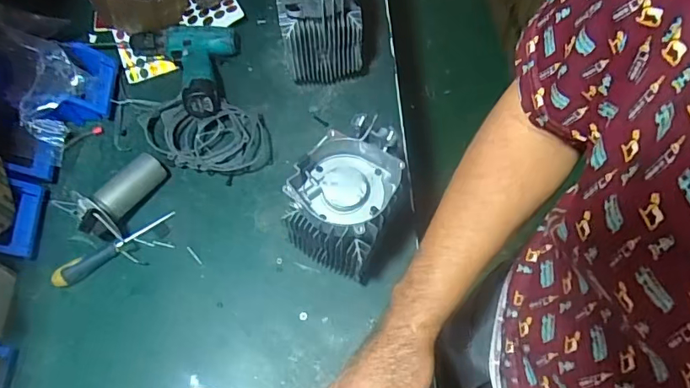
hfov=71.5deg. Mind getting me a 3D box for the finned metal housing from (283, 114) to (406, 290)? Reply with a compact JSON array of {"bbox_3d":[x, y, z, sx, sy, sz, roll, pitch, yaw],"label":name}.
[{"bbox_3d":[0.011,0.014,0.645,0.124,0.210,0.150,24,68,14],"label":"finned metal housing"}]

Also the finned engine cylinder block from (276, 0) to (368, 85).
[{"bbox_3d":[-0.038,-0.281,0.780,0.121,0.230,0.111,-7,64,0],"label":"finned engine cylinder block"}]

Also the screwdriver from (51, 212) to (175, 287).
[{"bbox_3d":[-0.345,0.077,0.716,0.185,0.028,0.023,-34,67,-12],"label":"screwdriver"}]

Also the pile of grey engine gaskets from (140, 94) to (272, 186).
[{"bbox_3d":[-0.230,-0.093,0.793,0.218,0.043,0.130,13,66,9],"label":"pile of grey engine gaskets"}]

